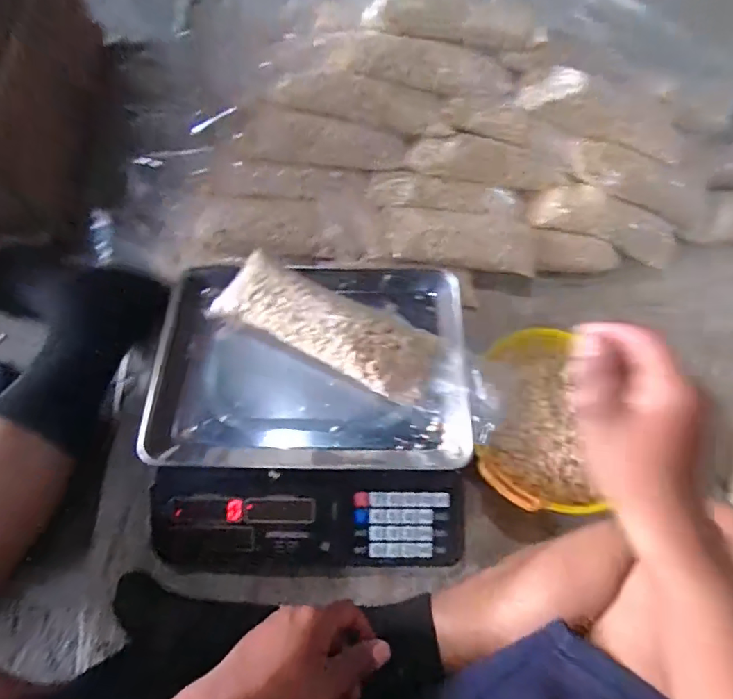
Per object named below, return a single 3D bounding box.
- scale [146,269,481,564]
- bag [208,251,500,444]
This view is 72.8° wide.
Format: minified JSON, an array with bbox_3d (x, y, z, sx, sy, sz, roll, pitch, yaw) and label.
[{"bbox_3d":[-0.061,0.060,0.561,0.335,0.101,0.340,0,63,-2],"label":"scale"},{"bbox_3d":[-0.008,-0.002,0.543,0.320,0.064,0.095,25,65,10],"label":"bag"}]

